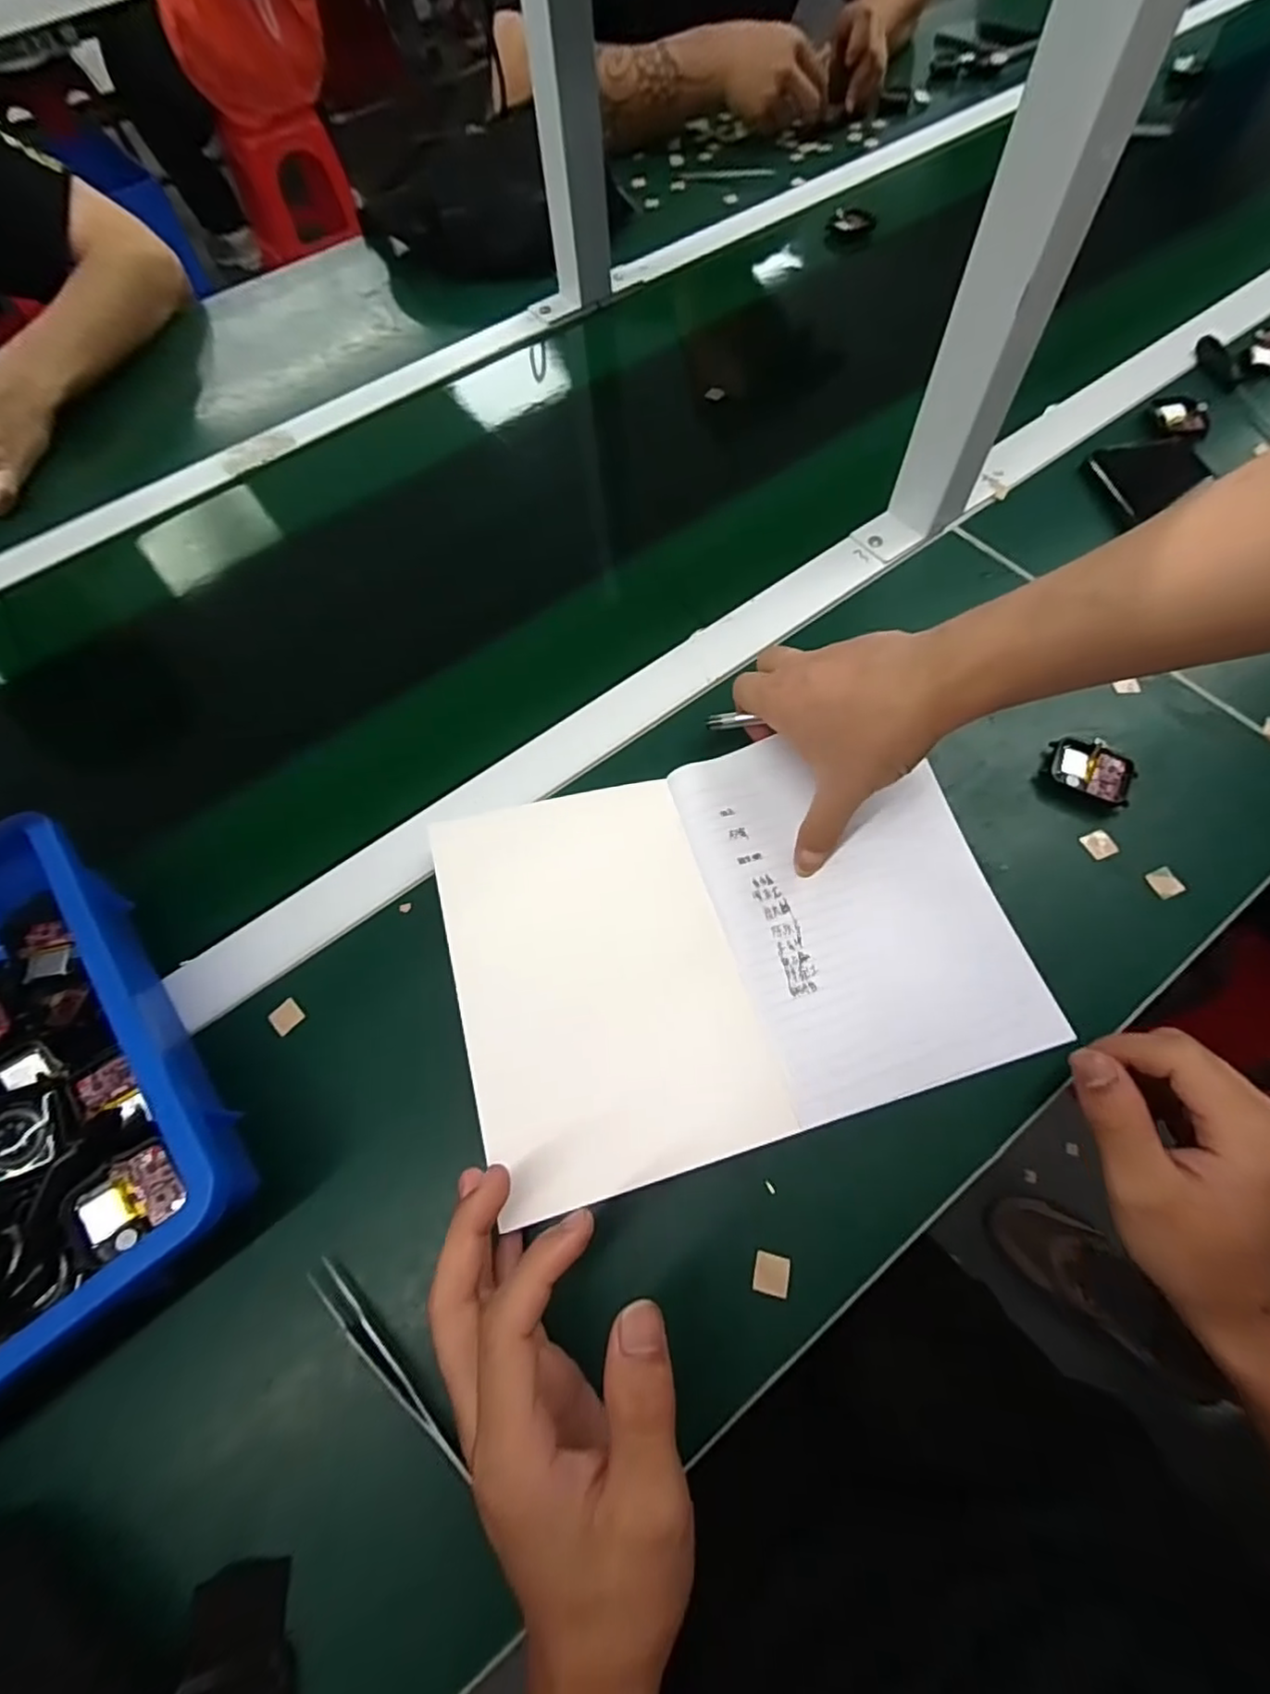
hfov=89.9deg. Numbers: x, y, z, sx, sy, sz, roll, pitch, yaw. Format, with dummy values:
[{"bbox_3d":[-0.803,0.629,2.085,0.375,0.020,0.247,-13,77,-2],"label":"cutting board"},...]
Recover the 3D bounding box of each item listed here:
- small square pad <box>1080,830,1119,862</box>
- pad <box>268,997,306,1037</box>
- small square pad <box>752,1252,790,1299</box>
[{"bbox_3d":[0.270,-0.002,0.369,0.016,0.004,0.017,-16,66,-6],"label":"small square pad"},{"bbox_3d":[-0.191,0.093,0.348,0.015,0.004,0.015,40,72,17],"label":"pad"},{"bbox_3d":[0.062,0.194,0.287,0.015,0.004,0.016,13,67,7],"label":"small square pad"}]

